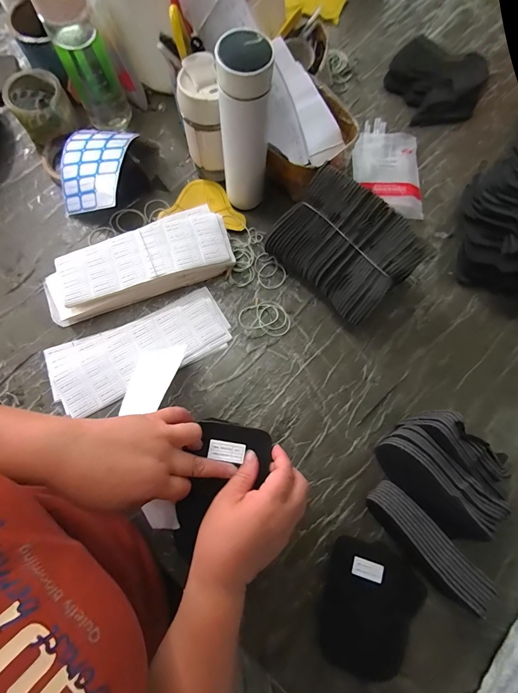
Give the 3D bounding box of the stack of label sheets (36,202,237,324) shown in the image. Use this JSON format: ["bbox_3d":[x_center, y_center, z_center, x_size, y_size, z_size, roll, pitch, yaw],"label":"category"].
[{"bbox_3d":[-0.194,-0.134,0.489,0.294,0.044,0.112,-20,79,-6],"label":"stack of label sheets"}]

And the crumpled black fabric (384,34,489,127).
[{"bbox_3d":[0.331,-0.505,0.587,0.161,0.034,0.163,-8,79,-3],"label":"crumpled black fabric"}]

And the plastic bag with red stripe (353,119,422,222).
[{"bbox_3d":[0.229,-0.327,0.564,0.114,0.019,0.201,2,78,-1],"label":"plastic bag with red stripe"}]

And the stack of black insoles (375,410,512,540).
[{"bbox_3d":[0.239,0.161,0.415,0.106,0.098,0.139,-42,82,-9],"label":"stack of black insoles"}]

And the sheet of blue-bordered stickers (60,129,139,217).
[{"bbox_3d":[-0.268,-0.290,0.505,0.124,0.026,0.144,4,86,19],"label":"sheet of blue-bordered stickers"}]

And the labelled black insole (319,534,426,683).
[{"bbox_3d":[0.148,0.347,0.407,0.124,0.015,0.153,14,78,1],"label":"labelled black insole"}]

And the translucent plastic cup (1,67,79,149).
[{"bbox_3d":[-0.367,-0.405,0.529,0.092,0.056,0.100,-35,81,-8],"label":"translucent plastic cup"}]

